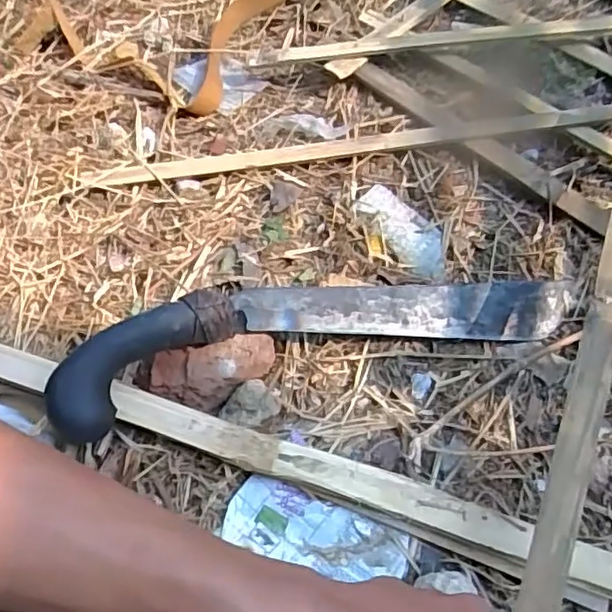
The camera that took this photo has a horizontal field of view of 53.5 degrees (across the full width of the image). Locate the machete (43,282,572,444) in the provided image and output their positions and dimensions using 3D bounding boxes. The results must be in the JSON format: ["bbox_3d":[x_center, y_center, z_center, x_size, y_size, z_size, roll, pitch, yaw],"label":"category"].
[{"bbox_3d":[0.025,0.020,0.440,0.372,0.045,0.077,-7,62,-14],"label":"machete"}]

